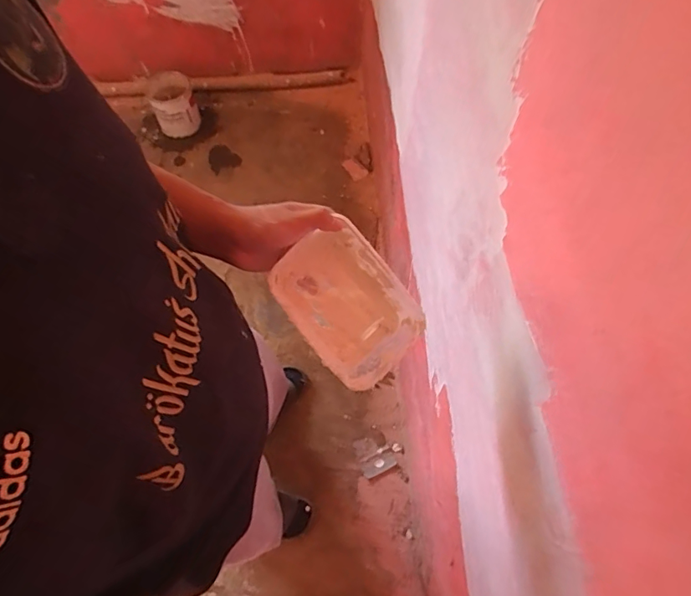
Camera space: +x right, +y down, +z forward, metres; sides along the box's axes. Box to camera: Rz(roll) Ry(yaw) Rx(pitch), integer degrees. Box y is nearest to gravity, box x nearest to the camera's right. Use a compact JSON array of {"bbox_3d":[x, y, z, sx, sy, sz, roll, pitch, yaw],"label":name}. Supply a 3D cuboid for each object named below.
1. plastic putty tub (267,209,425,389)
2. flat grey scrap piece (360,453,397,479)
[{"bbox_3d":[0.004,0.009,0.559,0.125,0.063,0.178,-42,96,-1],"label":"plastic putty tub"},{"bbox_3d":[0.099,0.502,1.436,0.107,0.004,0.042,-25,63,-13],"label":"flat grey scrap piece"}]

